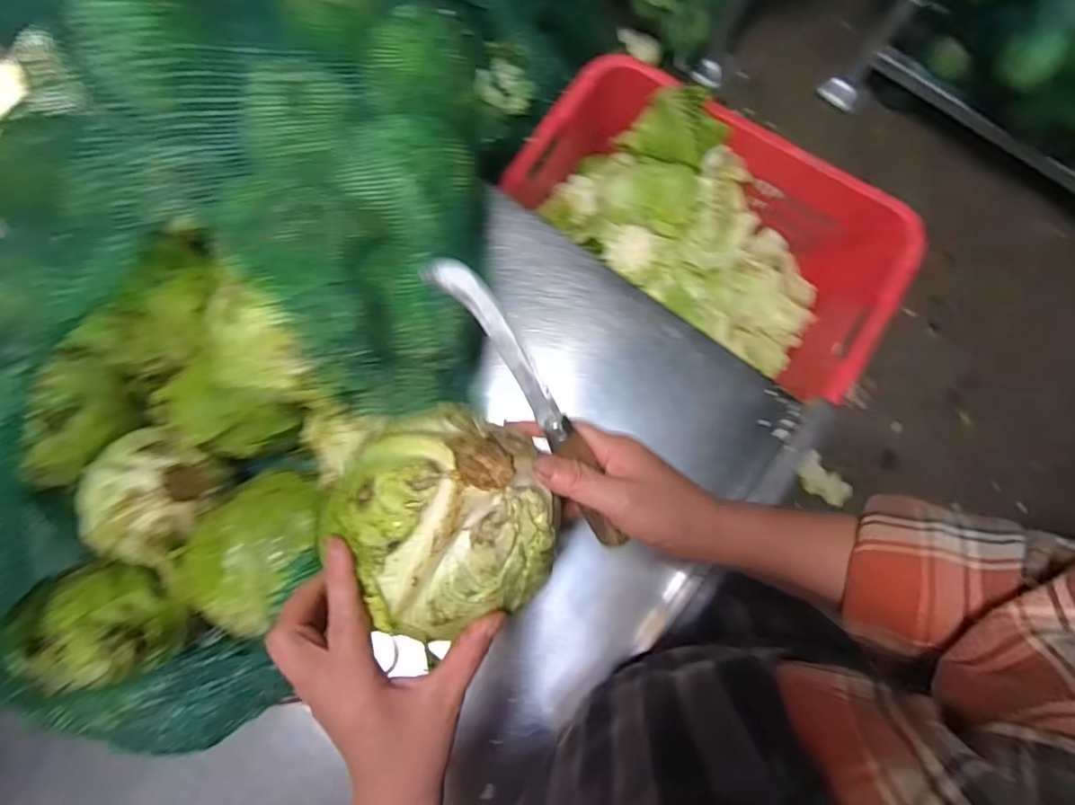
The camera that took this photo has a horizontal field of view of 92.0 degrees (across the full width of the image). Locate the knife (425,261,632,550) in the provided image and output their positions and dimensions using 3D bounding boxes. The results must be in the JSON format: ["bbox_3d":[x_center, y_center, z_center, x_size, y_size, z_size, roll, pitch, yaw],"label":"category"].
[{"bbox_3d":[0.001,0.005,0.308,0.025,0.012,0.202,-33,105,-6],"label":"knife"}]

